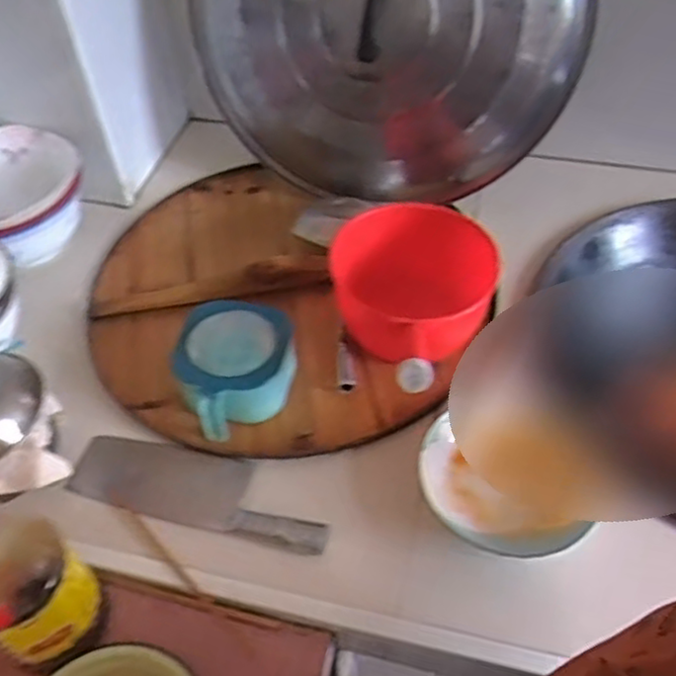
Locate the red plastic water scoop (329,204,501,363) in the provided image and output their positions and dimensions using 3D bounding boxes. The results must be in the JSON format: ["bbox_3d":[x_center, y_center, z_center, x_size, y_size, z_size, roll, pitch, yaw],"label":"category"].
[{"bbox_3d":[0.097,-0.055,0.837,0.187,0.128,0.161,-9,50,-5],"label":"red plastic water scoop"}]

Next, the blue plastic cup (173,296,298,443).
[{"bbox_3d":[-0.120,0.025,0.813,0.130,0.085,0.142,-1,50,1],"label":"blue plastic cup"}]

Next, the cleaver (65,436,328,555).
[{"bbox_3d":[-0.148,0.161,0.754,0.289,0.017,0.080,12,51,13],"label":"cleaver"}]

